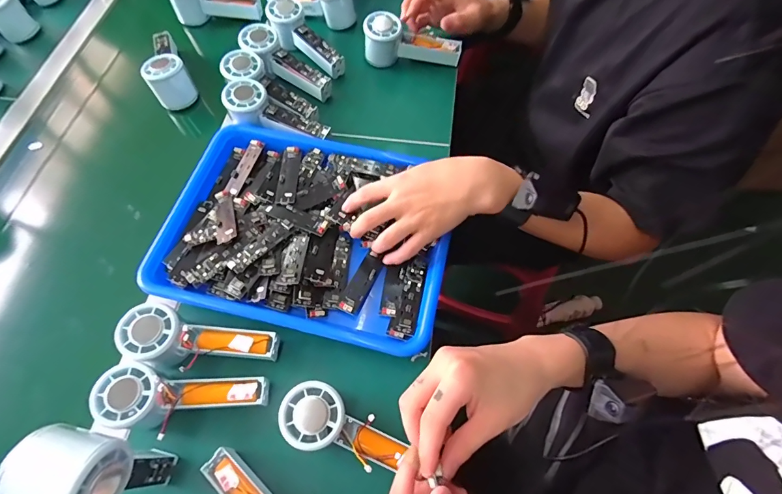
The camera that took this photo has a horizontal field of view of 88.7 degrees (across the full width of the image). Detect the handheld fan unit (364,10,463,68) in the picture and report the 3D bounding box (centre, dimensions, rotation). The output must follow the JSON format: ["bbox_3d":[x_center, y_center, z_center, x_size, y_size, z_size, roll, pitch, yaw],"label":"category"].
[{"bbox_3d":[0.031,-0.315,0.629,0.151,0.067,0.044,10,64,-6],"label":"handheld fan unit"}]

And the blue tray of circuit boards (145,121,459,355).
[{"bbox_3d":[-0.097,-0.030,0.485,0.331,0.036,0.262,10,65,8],"label":"blue tray of circuit boards"}]

